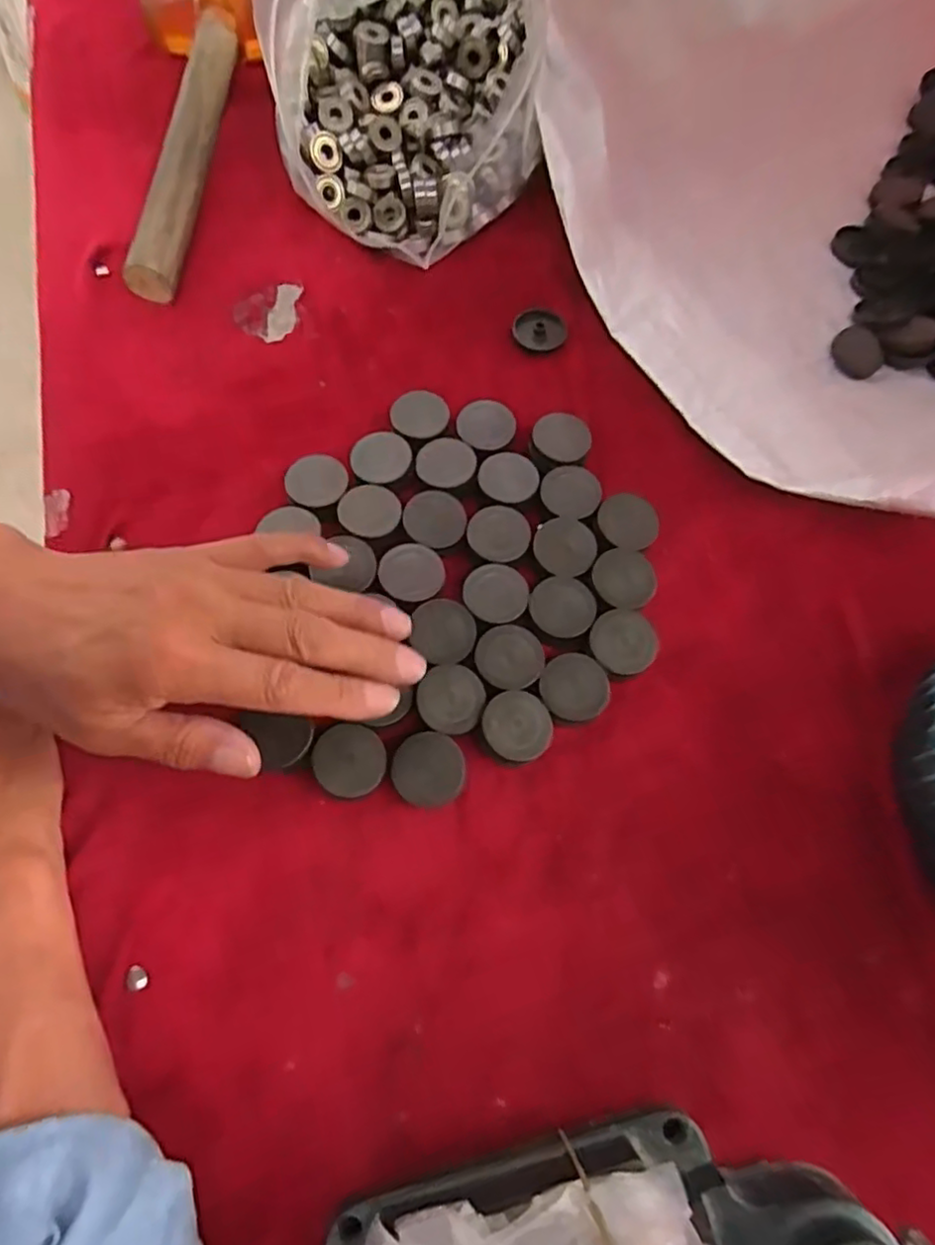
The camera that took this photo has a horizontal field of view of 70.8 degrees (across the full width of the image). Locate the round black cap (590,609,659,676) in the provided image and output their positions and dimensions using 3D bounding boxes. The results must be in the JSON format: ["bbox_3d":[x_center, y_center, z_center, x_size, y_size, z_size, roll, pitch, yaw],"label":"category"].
[{"bbox_3d":[0.077,0.012,0.330,0.032,0.016,0.033,1,69,-3],"label":"round black cap"}]

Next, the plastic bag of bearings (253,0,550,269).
[{"bbox_3d":[-0.037,-0.348,0.399,0.164,0.145,0.202,-5,69,-5],"label":"plastic bag of bearings"}]

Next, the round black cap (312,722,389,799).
[{"bbox_3d":[-0.053,0.063,0.298,0.031,0.016,0.031,1,69,-3],"label":"round black cap"}]

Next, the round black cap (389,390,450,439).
[{"bbox_3d":[-0.027,-0.114,0.374,0.031,0.017,0.033,1,69,-3],"label":"round black cap"}]

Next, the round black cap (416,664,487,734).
[{"bbox_3d":[-0.007,0.035,0.305,0.031,0.006,0.031,1,69,-3],"label":"round black cap"}]

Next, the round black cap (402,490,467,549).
[{"bbox_3d":[-0.017,-0.055,0.344,0.031,0.004,0.032,1,69,-3],"label":"round black cap"}]

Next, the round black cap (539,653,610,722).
[{"bbox_3d":[0.051,0.033,0.319,0.032,0.014,0.032,1,69,-3],"label":"round black cap"}]

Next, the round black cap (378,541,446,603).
[{"bbox_3d":[-0.028,-0.026,0.331,0.032,0.004,0.032,1,69,-3],"label":"round black cap"}]

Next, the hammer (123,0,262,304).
[{"bbox_3d":[-0.184,-0.339,0.438,0.085,0.054,0.277,-2,69,-4],"label":"hammer"}]

